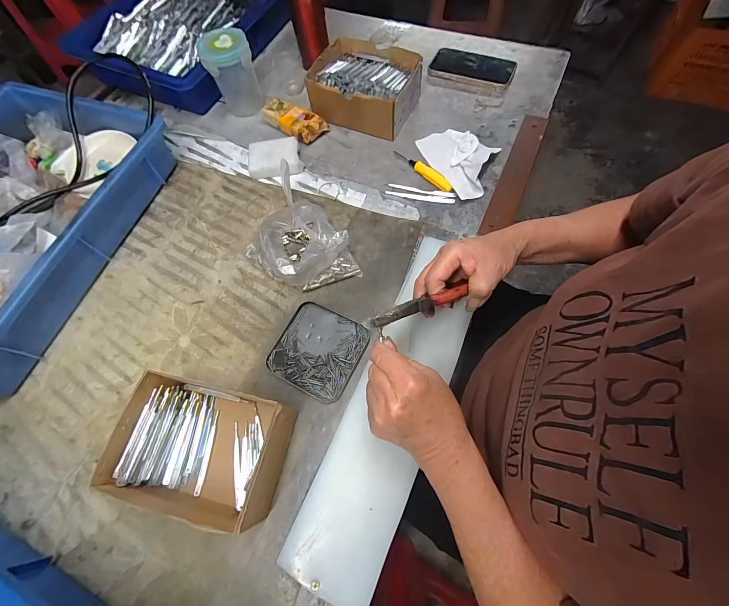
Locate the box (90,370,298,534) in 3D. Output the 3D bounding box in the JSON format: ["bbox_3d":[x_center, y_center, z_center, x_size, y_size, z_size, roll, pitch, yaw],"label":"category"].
[{"bbox_3d":[-0.159,0.146,0.327,0.158,0.066,0.117,13,67,9],"label":"box"}]

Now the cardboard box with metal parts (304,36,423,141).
[{"bbox_3d":[0.003,-0.362,0.537,0.165,0.065,0.130,21,69,12],"label":"cardboard box with metal parts"}]

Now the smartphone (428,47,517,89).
[{"bbox_3d":[0.191,-0.421,0.579,0.147,0.018,0.074,21,68,11],"label":"smartphone"}]

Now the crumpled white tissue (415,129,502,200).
[{"bbox_3d":[0.155,-0.227,0.491,0.100,0.030,0.147,-24,67,-8],"label":"crumpled white tissue"}]

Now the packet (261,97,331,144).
[{"bbox_3d":[-0.120,-0.312,0.545,0.107,0.027,0.052,35,72,17],"label":"packet"}]

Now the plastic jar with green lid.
[{"bbox_3d":[-0.220,-0.382,0.544,0.077,0.116,0.070,-21,67,-6],"label":"plastic jar with green lid"}]

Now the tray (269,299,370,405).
[{"bbox_3d":[-0.057,0.056,0.392,0.101,0.014,0.102,26,70,14],"label":"tray"}]

